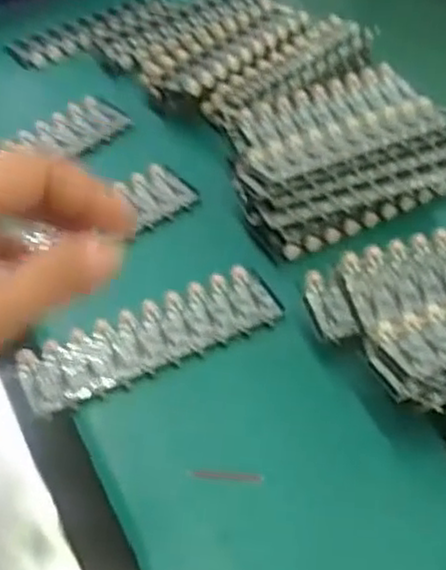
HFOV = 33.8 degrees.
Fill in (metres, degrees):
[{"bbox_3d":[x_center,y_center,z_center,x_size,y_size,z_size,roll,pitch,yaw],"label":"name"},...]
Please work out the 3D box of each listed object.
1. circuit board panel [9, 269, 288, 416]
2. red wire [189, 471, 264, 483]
[{"bbox_3d":[-0.041,0.032,0.440,0.157,0.012,0.046,-21,52,-22],"label":"circuit board panel"},{"bbox_3d":[0.002,0.102,0.394,0.039,0.004,0.005,6,47,1],"label":"red wire"}]

